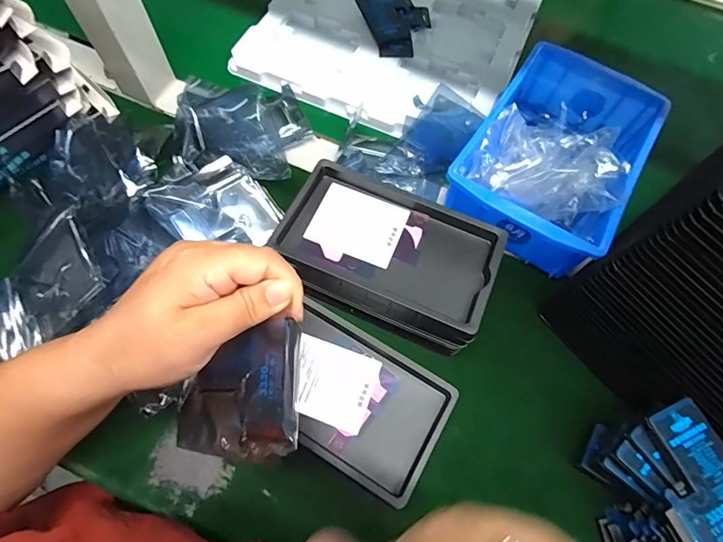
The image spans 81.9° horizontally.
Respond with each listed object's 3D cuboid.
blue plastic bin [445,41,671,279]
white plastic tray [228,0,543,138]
[{"bbox_3d":[0.173,-0.104,0.376,0.127,0.063,0.196,32,70,10],"label":"blue plastic bin"},{"bbox_3d":[0.047,-0.293,0.475,0.272,0.020,0.311,24,69,7],"label":"white plastic tray"}]

